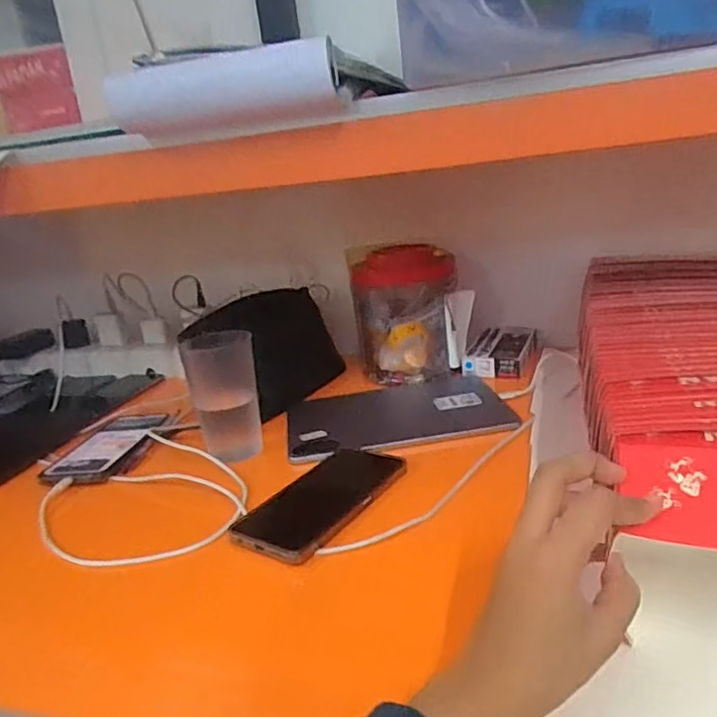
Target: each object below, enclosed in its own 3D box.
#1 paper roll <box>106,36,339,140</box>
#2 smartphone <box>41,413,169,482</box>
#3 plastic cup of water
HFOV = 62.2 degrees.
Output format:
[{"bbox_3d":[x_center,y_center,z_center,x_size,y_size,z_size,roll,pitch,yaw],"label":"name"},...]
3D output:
[{"bbox_3d":[-0.118,-0.235,0.523,0.204,0.049,0.050,-2,19,15],"label":"paper roll"},{"bbox_3d":[-0.289,0.101,0.701,0.082,0.013,0.174,0,18,6],"label":"smartphone"},{"bbox_3d":[-0.148,0.036,0.662,0.071,0.127,0.072,-11,18,-11],"label":"plastic cup of water"}]

